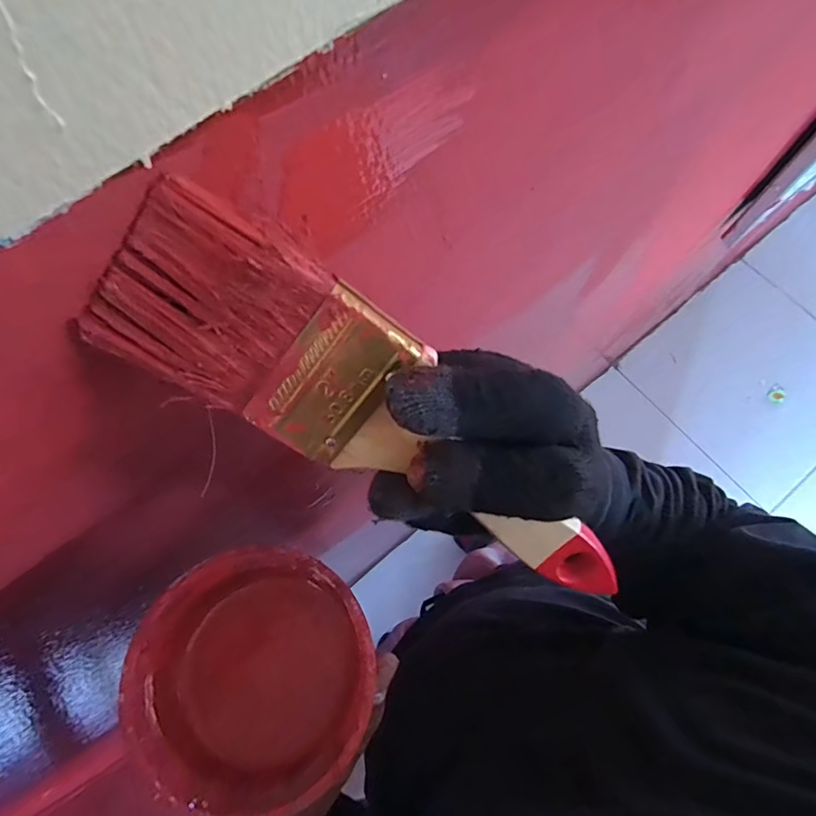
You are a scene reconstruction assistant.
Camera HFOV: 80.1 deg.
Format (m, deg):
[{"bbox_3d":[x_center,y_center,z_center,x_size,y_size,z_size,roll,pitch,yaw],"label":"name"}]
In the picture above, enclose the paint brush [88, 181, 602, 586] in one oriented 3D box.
[{"bbox_3d":[0.000,0.011,0.148,0.178,0.023,0.046,38,75,-22],"label":"paint brush"}]

